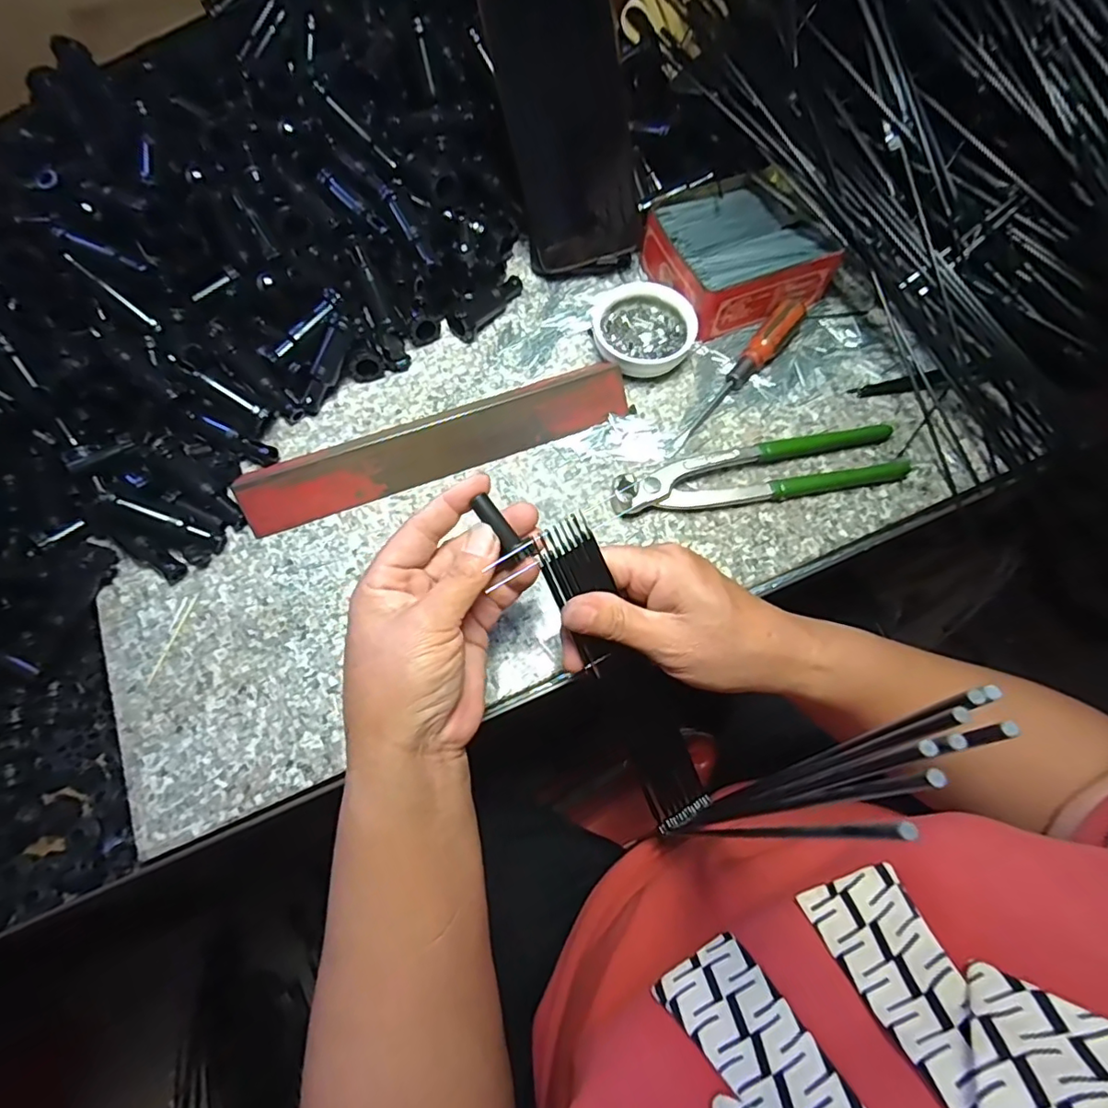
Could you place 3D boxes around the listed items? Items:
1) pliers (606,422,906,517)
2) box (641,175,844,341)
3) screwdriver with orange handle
[{"bbox_3d":[0.135,-0.057,0.380,0.198,0.020,0.044,-11,68,-5],"label":"pliers"},{"bbox_3d":[0.133,-0.224,0.431,0.112,0.041,0.103,-27,70,-11],"label":"box"},{"bbox_3d":[0.129,-0.124,0.402,0.018,0.026,0.145,37,72,14],"label":"screwdriver with orange handle"}]

